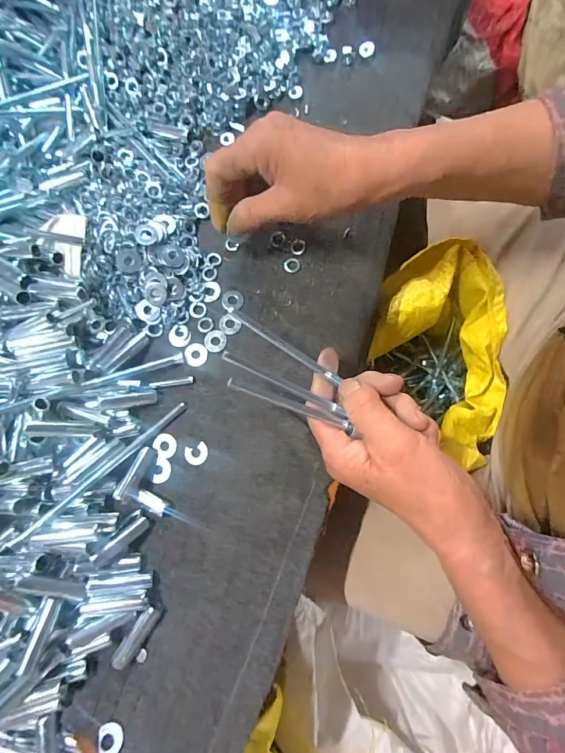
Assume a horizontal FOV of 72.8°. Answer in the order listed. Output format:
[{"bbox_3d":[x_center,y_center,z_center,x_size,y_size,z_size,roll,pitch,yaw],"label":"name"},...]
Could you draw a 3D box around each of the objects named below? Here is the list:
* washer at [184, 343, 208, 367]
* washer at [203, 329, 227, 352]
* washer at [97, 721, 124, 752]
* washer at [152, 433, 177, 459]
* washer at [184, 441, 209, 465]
[{"bbox_3d":[-0.071,-0.018,0.315,0.019,0.004,0.020,-1,77,5],"label":"washer"},{"bbox_3d":[-0.056,-0.030,0.317,0.019,0.004,0.018,-1,77,5],"label":"washer"},{"bbox_3d":[-0.111,0.235,0.247,0.015,0.004,0.019,-7,40,-16],"label":"washer"},{"bbox_3d":[-0.092,0.054,0.300,0.017,0.004,0.019,-38,77,-4],"label":"washer"},{"bbox_3d":[-0.066,0.060,0.295,0.019,0.004,0.016,-22,76,0],"label":"washer"}]

